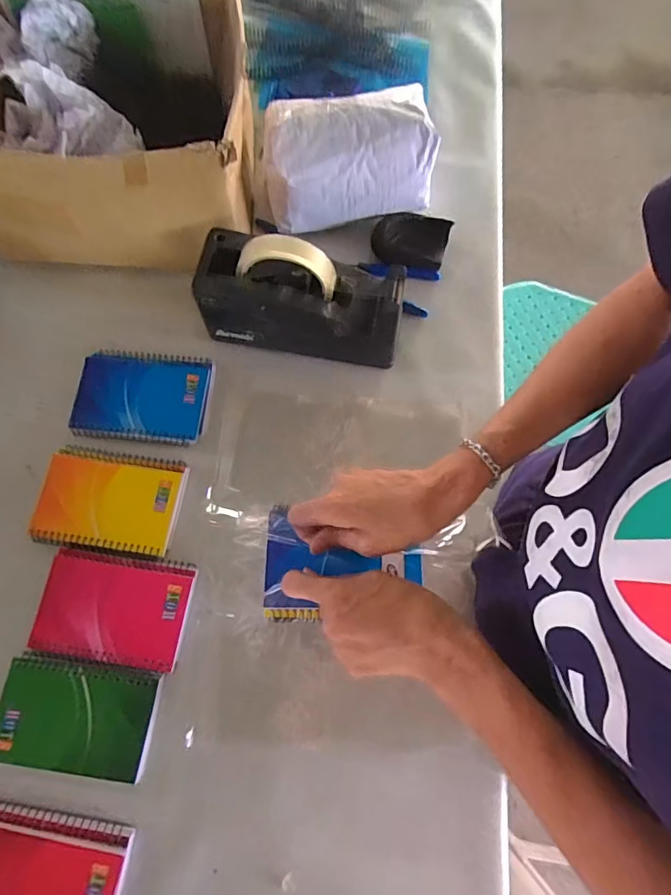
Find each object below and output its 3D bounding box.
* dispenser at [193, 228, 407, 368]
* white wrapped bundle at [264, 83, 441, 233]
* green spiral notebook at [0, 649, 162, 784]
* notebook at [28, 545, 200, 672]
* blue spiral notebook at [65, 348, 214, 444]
[{"bbox_3d":[-0.032,-0.151,0.490,0.195,0.126,0.074,12,70,2],"label":"dispenser"},{"bbox_3d":[0.012,-0.320,0.540,0.176,0.094,0.097,-9,72,-5],"label":"white wrapped bundle"},{"bbox_3d":[-0.222,0.230,0.419,0.130,0.012,0.085,10,70,1],"label":"green spiral notebook"},{"bbox_3d":[-0.199,0.143,0.440,0.128,0.008,0.091,8,70,1],"label":"notebook"},{"bbox_3d":[-0.197,-0.054,0.504,0.131,0.013,0.098,4,70,-1],"label":"blue spiral notebook"}]

